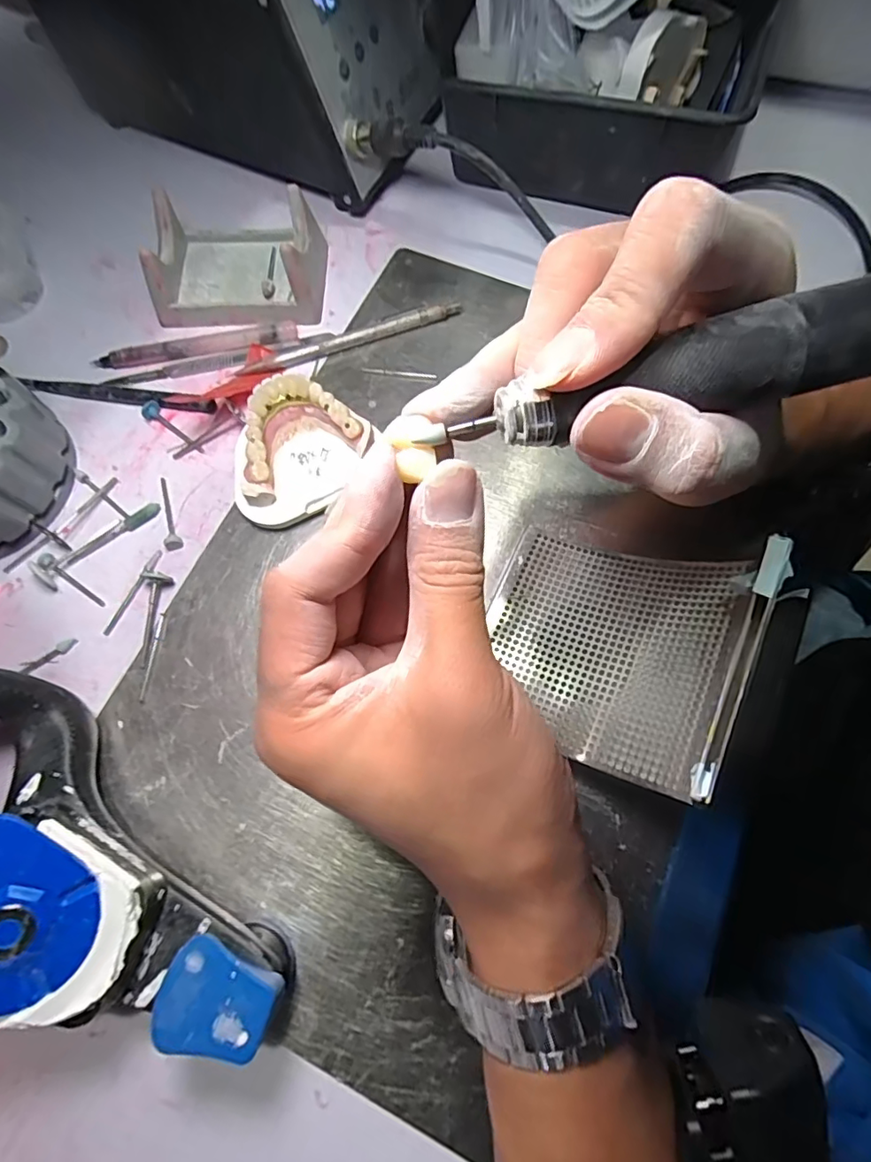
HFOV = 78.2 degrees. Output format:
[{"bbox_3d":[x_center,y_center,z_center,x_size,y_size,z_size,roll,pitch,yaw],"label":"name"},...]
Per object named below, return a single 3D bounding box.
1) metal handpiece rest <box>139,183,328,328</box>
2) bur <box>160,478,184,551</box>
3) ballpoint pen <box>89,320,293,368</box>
[{"bbox_3d":[-0.117,-0.193,0.320,0.098,0.038,0.069,0,72,1],"label":"metal handpiece rest"},{"bbox_3d":[-0.146,-0.037,0.289,0.009,0.007,0.044,-22,73,-6],"label":"bur"},{"bbox_3d":[-0.142,-0.140,0.319,0.118,0.007,0.010,-11,72,-3],"label":"ballpoint pen"}]

